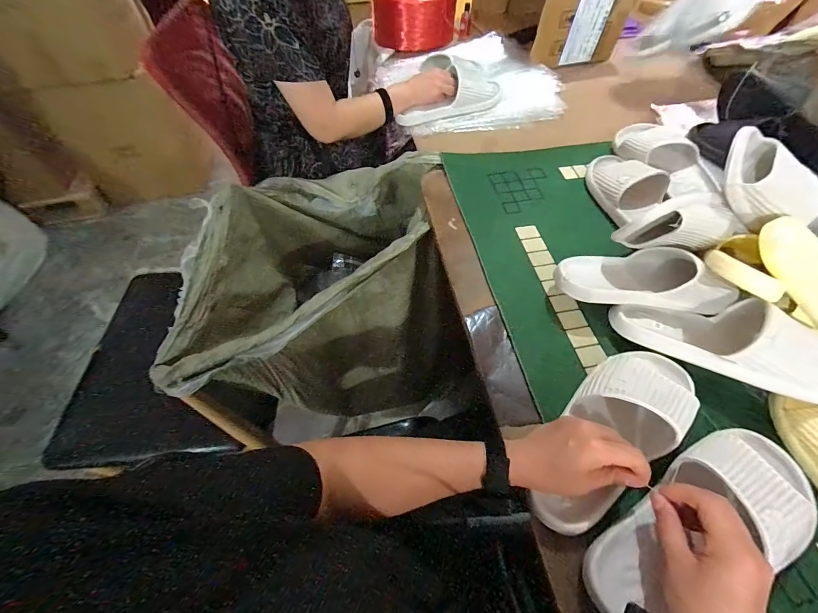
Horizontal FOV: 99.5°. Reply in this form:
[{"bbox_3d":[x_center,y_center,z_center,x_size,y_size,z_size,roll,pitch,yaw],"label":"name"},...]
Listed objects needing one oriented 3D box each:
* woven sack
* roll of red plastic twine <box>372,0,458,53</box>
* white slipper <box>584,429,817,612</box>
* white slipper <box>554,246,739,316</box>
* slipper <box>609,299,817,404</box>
[{"bbox_3d":[-0.143,-0.037,0.768,0.449,0.387,0.546,-6,56,-4],"label":"woven sack"},{"bbox_3d":[0.021,-0.934,1.088,0.251,0.168,0.228,5,56,4],"label":"roll of red plastic twine"},{"bbox_3d":[0.293,0.215,0.345,0.262,0.069,0.106,-31,60,-5],"label":"white slipper"},{"bbox_3d":[0.340,-0.051,0.521,0.233,0.081,0.109,7,56,5],"label":"white slipper"},{"bbox_3d":[0.425,0.044,0.452,0.284,0.072,0.107,18,56,28],"label":"slipper"}]

